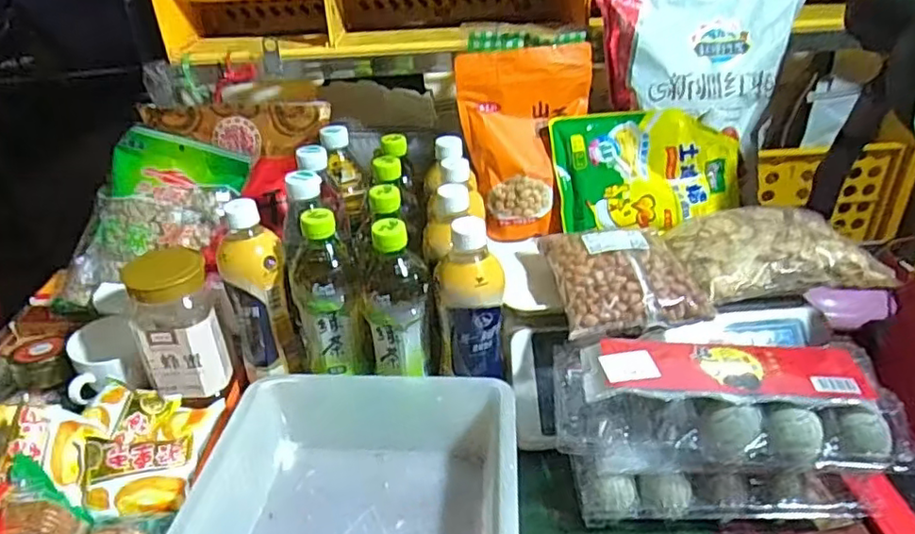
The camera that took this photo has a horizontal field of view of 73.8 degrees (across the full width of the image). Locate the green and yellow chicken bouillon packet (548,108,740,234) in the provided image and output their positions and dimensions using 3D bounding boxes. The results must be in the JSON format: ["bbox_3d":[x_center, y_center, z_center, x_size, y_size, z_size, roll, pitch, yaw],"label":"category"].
[{"bbox_3d":[0.216,-0.108,0.692,0.209,0.130,0.040,-1,-5,-3],"label":"green and yellow chicken bouillon packet"}]

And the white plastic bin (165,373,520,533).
[{"bbox_3d":[-0.081,0.212,0.457,0.240,0.081,0.328,2,32,3],"label":"white plastic bin"}]

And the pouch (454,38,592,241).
[{"bbox_3d":[0.084,-0.141,0.704,0.149,0.203,0.070,-7,4,-1],"label":"pouch"}]

